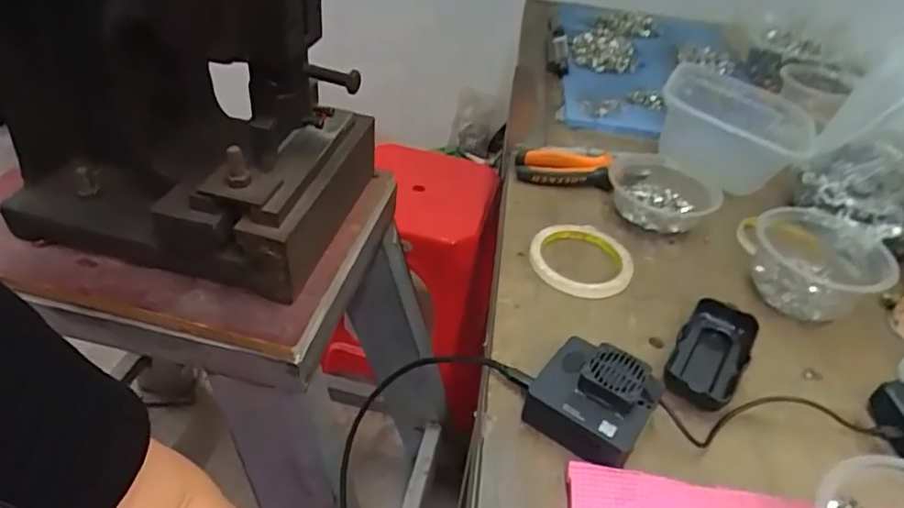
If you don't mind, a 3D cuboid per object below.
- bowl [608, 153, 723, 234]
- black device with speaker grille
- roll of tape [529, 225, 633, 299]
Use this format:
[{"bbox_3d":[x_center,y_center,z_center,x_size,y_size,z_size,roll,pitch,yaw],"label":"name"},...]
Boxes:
[{"bbox_3d":[0.228,-0.064,0.642,0.116,0.039,0.102,17,41,16],"label":"bowl"},{"bbox_3d":[0.100,0.103,0.417,0.076,0.043,0.074,28,45,27],"label":"black device with speaker grille"},{"bbox_3d":[0.124,0.006,0.564,0.096,0.013,0.098,2,39,-2],"label":"roll of tape"}]

